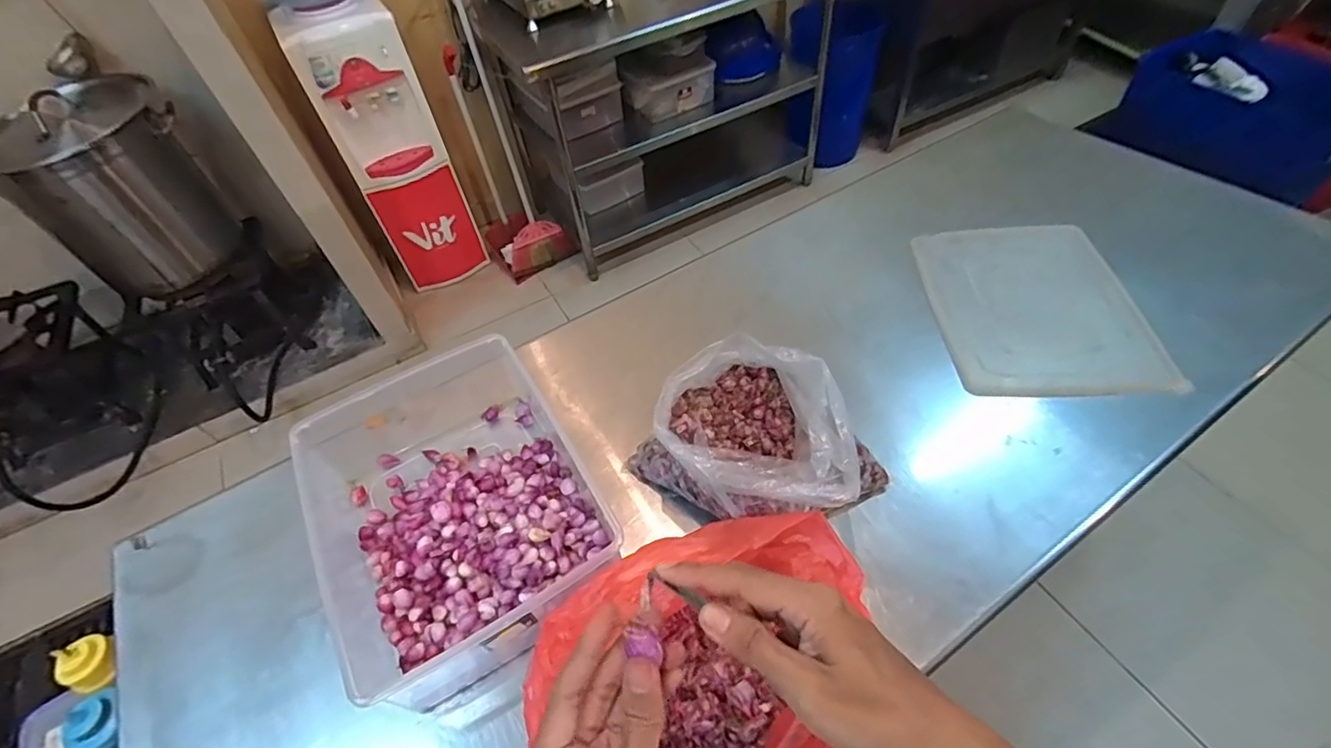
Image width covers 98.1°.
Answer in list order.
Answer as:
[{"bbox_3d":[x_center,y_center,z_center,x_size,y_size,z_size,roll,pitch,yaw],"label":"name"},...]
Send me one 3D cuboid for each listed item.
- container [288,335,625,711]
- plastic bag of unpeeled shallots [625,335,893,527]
[{"bbox_3d":[-0.261,0.150,0.705,0.292,0.116,0.390,-28,55,-16],"label":"container"},{"bbox_3d":[0.109,0.094,0.698,0.212,0.156,0.238,-37,58,-21],"label":"plastic bag of unpeeled shallots"}]

